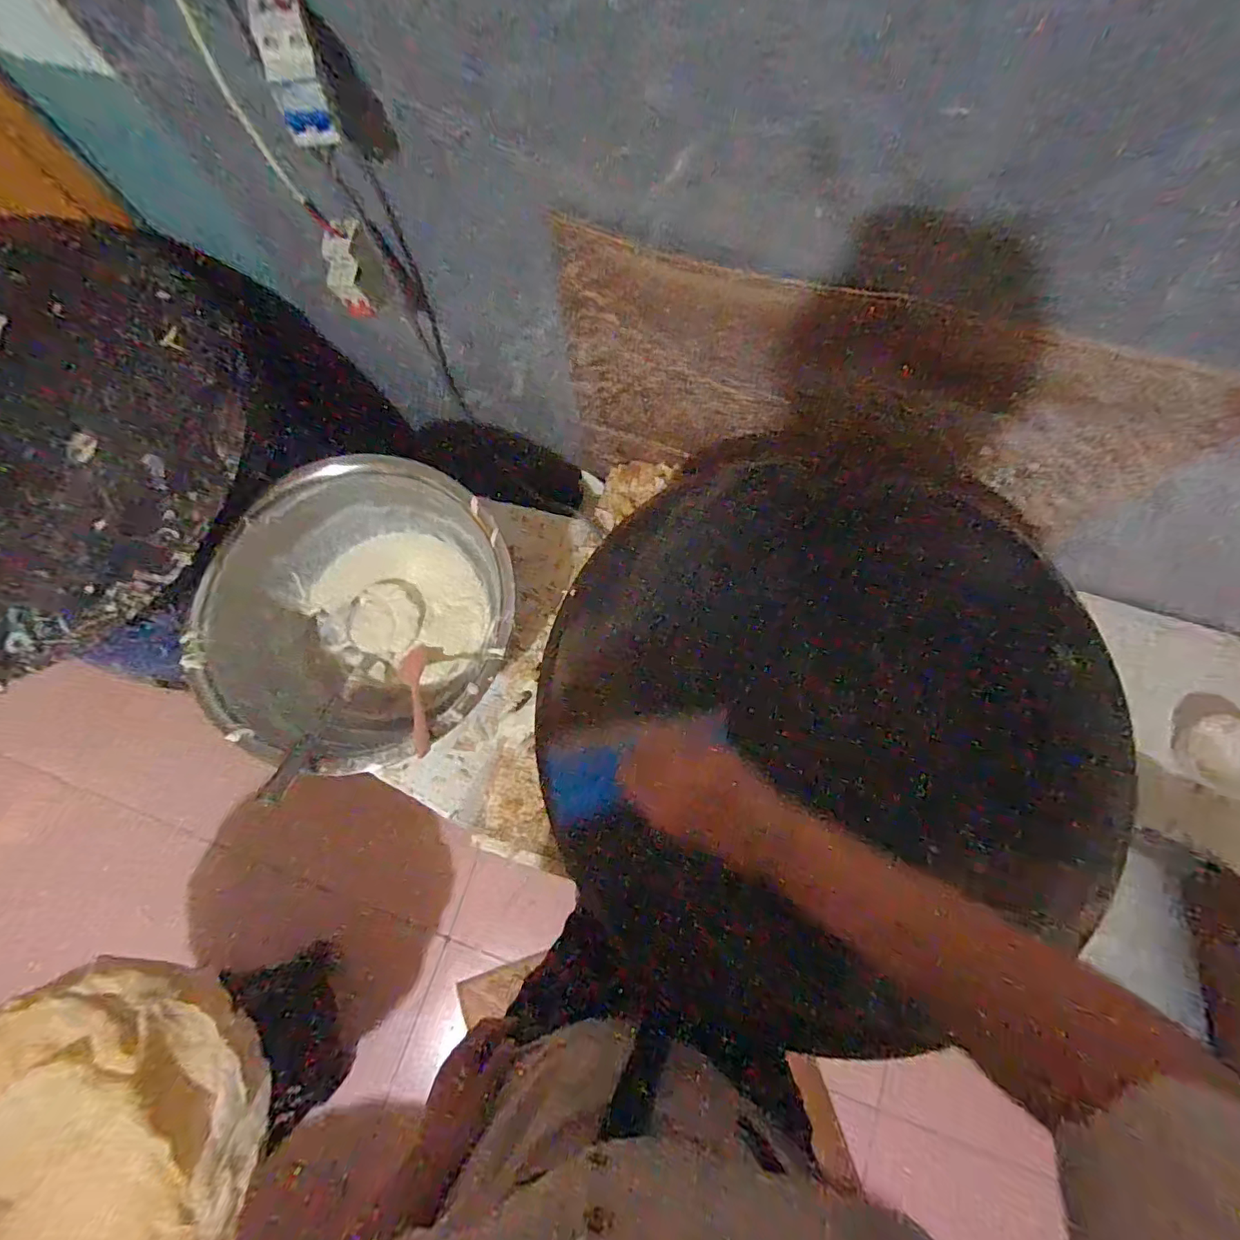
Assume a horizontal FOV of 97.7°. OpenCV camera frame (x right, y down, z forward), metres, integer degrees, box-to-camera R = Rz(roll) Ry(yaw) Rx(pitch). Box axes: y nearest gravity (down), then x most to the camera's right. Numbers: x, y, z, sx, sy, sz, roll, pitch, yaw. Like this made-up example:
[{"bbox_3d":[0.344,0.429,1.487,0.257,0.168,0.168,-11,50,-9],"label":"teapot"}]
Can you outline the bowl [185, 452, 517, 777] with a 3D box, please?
[{"bbox_3d":[-0.343,-0.004,0.749,0.394,0.156,0.394,0,76,0],"label":"bowl"}]

